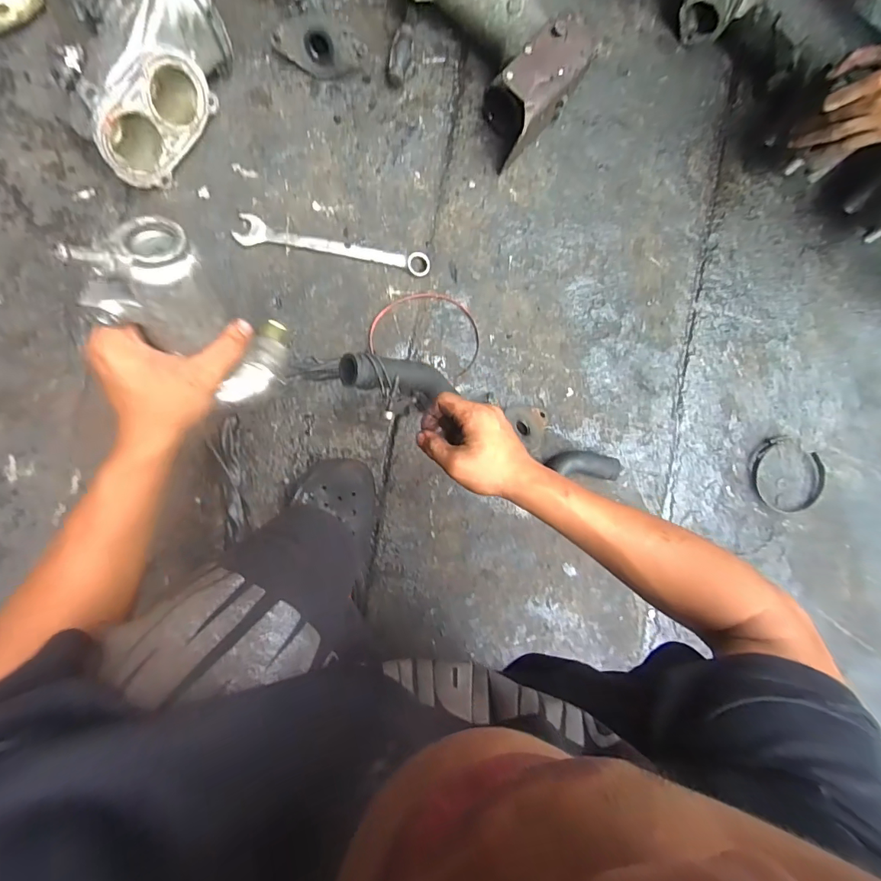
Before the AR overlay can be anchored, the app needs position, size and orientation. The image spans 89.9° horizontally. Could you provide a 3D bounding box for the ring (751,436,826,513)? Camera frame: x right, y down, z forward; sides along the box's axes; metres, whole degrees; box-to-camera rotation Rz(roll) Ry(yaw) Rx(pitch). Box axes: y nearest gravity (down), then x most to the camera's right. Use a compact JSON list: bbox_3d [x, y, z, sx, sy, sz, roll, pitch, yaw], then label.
[{"bbox_3d":[0.551,0.054,0.698,0.112,0.012,0.119,-3,88,1],"label":"ring"}]

